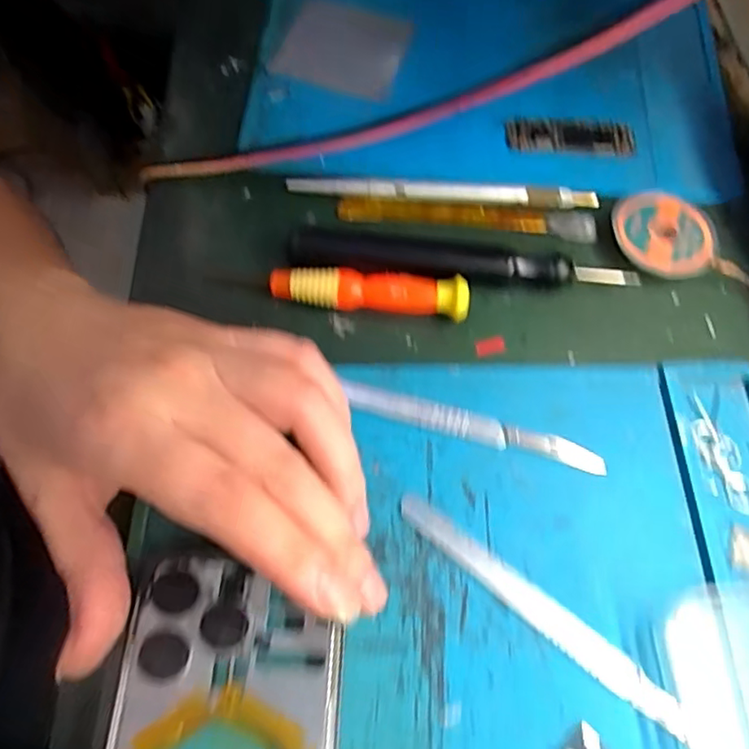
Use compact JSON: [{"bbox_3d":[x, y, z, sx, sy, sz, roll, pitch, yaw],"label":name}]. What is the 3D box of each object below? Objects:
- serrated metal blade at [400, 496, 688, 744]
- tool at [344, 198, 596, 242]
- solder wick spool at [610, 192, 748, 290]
[{"bbox_3d":[0.056,0.081,0.207,0.113,0.004,0.013,36,70,15],"label":"serrated metal blade"},{"bbox_3d":[0.043,-0.073,0.281,0.120,0.008,0.016,4,65,2],"label":"tool"},{"bbox_3d":[0.139,-0.060,0.267,0.063,0.011,0.040,14,66,7],"label":"solder wick spool"}]

